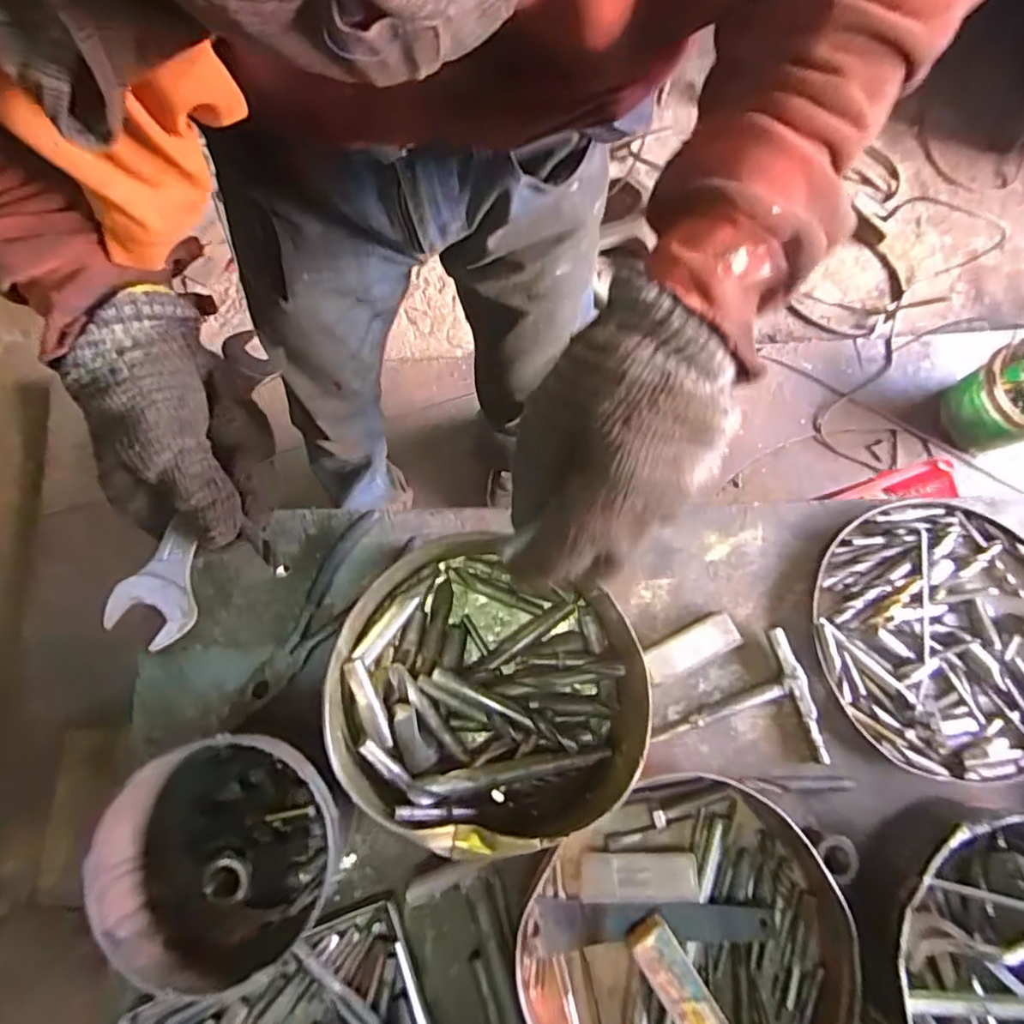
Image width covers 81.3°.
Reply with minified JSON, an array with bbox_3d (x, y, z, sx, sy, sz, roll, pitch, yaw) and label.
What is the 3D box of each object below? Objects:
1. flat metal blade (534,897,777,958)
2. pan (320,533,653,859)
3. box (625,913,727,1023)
[{"bbox_3d":[0.092,0.269,0.386,0.151,0.009,0.028,1,75,-2],"label":"flat metal blade"},{"bbox_3d":[-0.019,0.110,0.396,0.203,0.071,0.188,1,75,-2],"label":"pan"},{"bbox_3d":[0.103,0.298,0.377,0.029,0.015,0.080,-32,78,-10],"label":"box"}]

